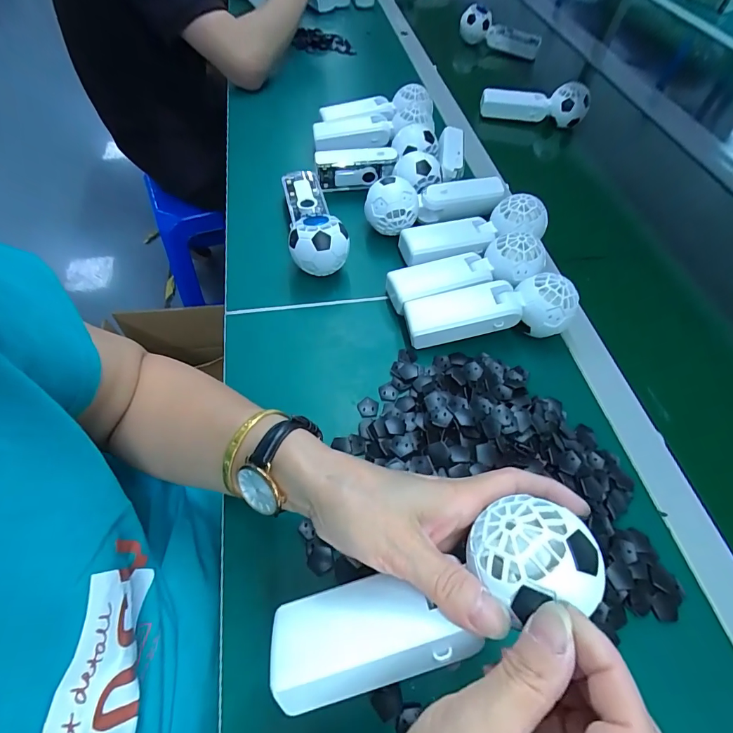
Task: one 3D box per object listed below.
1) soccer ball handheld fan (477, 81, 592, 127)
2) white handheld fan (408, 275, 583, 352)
[{"bbox_3d":[0.282,-0.451,0.672,0.173,0.075,0.058,9,56,3],"label":"soccer ball handheld fan"},{"bbox_3d":[0.121,-0.054,0.386,0.164,0.057,0.050,-2,57,-5],"label":"white handheld fan"}]

